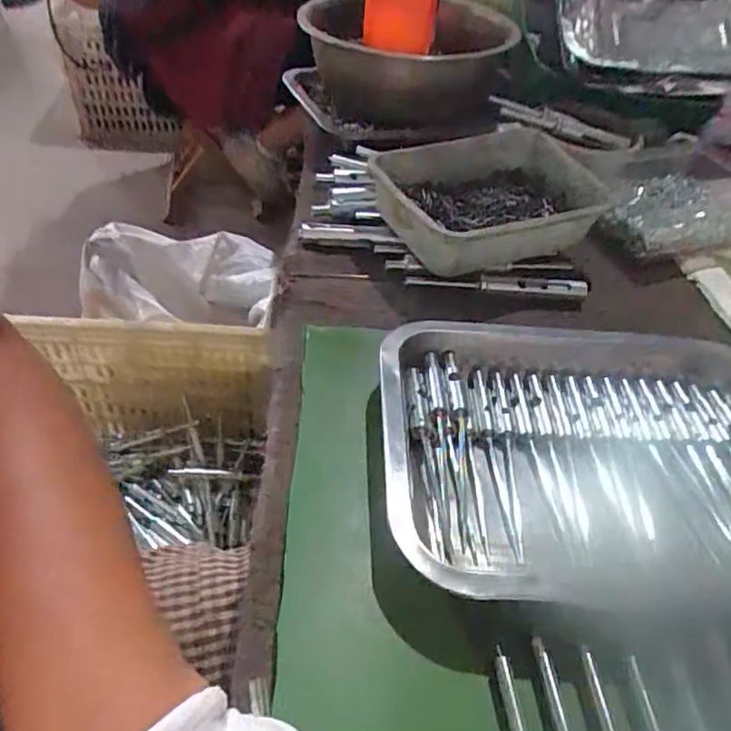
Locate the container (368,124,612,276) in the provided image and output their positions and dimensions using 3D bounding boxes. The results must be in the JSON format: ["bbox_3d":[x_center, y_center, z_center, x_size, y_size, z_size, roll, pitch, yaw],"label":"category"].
[{"bbox_3d":[0.103,-0.137,0.523,0.183,0.059,0.139,-20,48,-21],"label":"container"}]

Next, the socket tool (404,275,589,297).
[{"bbox_3d":[0.105,-0.064,0.491,0.144,0.015,0.016,3,45,-4],"label":"socket tool"}]

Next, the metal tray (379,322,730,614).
[{"bbox_3d":[0.151,0.045,0.364,0.283,0.036,0.166,3,45,-4],"label":"metal tray"}]

